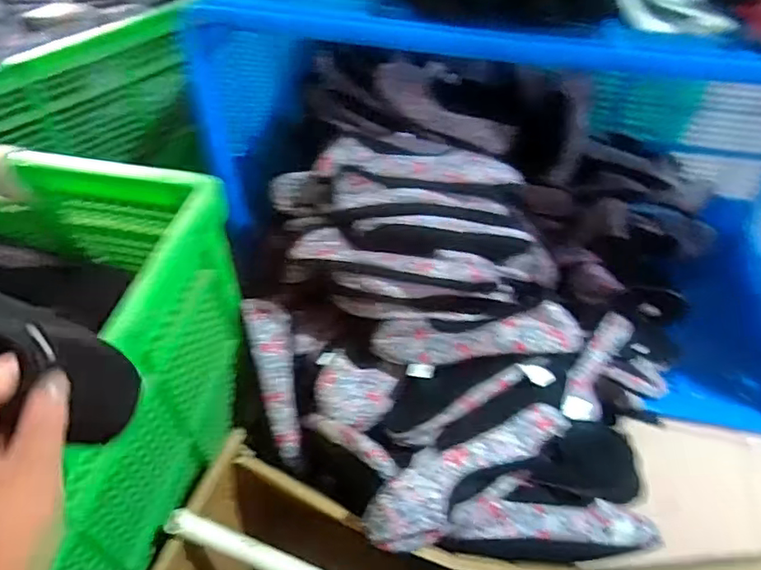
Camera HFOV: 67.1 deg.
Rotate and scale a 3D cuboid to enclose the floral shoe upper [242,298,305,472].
[{"bbox_3d":[-0.140,0.130,0.794,0.057,0.037,0.241,-11,76,-10],"label":"floral shoe upper"}]

